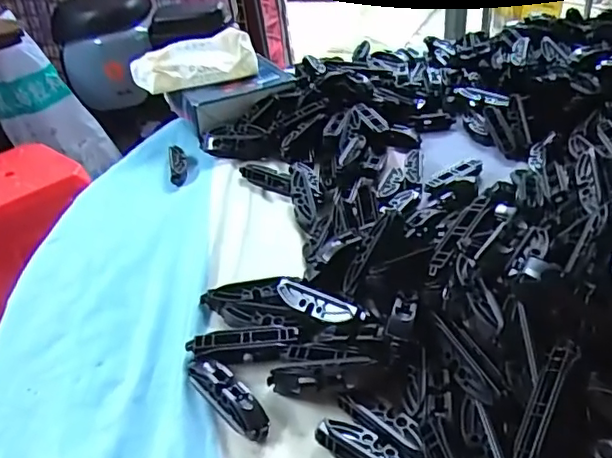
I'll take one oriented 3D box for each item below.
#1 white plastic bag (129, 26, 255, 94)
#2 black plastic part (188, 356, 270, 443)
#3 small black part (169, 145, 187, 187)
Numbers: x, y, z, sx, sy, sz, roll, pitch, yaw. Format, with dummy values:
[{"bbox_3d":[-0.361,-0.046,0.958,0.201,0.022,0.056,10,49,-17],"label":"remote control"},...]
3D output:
[{"bbox_3d":[-0.139,-0.212,0.752,0.149,0.039,0.074,-20,37,-20],"label":"white plastic bag"},{"bbox_3d":[-0.052,0.107,0.386,0.021,0.017,0.076,-30,42,-31],"label":"black plastic part"},{"bbox_3d":[-0.146,-0.076,0.673,0.018,0.010,0.077,-10,35,-6],"label":"small black part"}]

